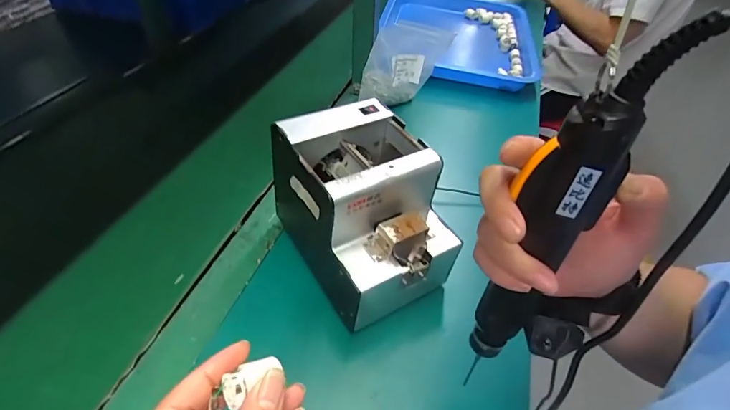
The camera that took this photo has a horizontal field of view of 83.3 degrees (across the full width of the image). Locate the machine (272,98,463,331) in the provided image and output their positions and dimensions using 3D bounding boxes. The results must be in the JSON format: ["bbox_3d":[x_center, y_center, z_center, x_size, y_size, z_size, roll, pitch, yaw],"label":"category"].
[{"bbox_3d":[0.000,-0.006,0.430,0.131,0.127,0.176,-21,48,-23],"label":"machine"}]

